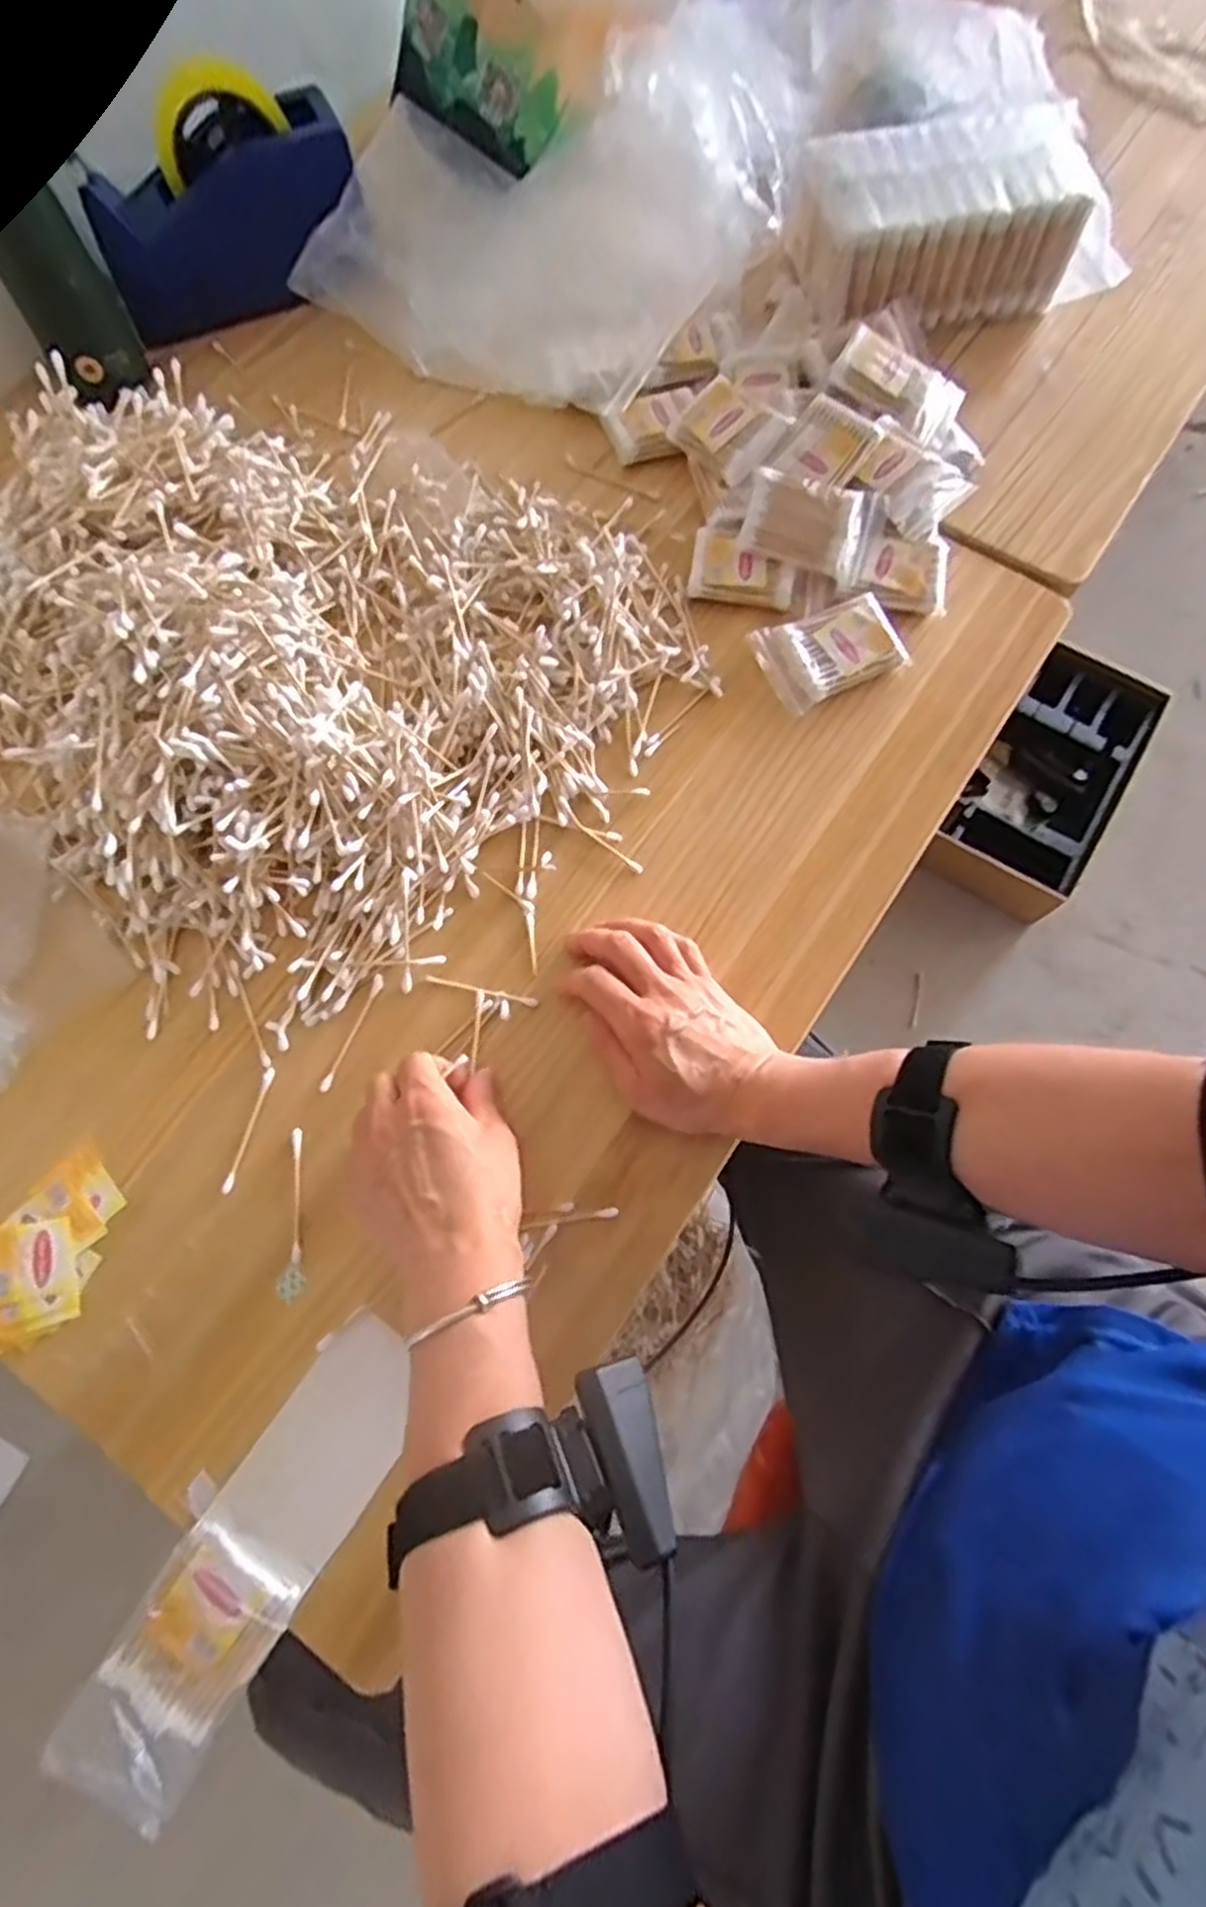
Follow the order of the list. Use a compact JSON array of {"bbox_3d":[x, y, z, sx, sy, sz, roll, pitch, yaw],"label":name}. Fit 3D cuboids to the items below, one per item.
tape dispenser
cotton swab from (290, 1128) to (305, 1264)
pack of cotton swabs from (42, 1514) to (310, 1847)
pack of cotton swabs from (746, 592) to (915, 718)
[{"bbox_3d":[-0.288,-0.565,0.587,0.196,0.110,0.067,-30,74,-8],"label":"tape dispenser"},{"bbox_3d":[-0.171,0.135,0.434,0.007,0.004,0.071,-5,75,-3],"label":"cotton swab"},{"bbox_3d":[-0.200,0.337,0.367,0.063,0.014,0.110,32,77,7],"label":"pack of cotton swabs"},{"bbox_3d":[0.155,-0.208,0.532,0.093,0.015,0.063,-26,77,-8],"label":"pack of cotton swabs"}]

